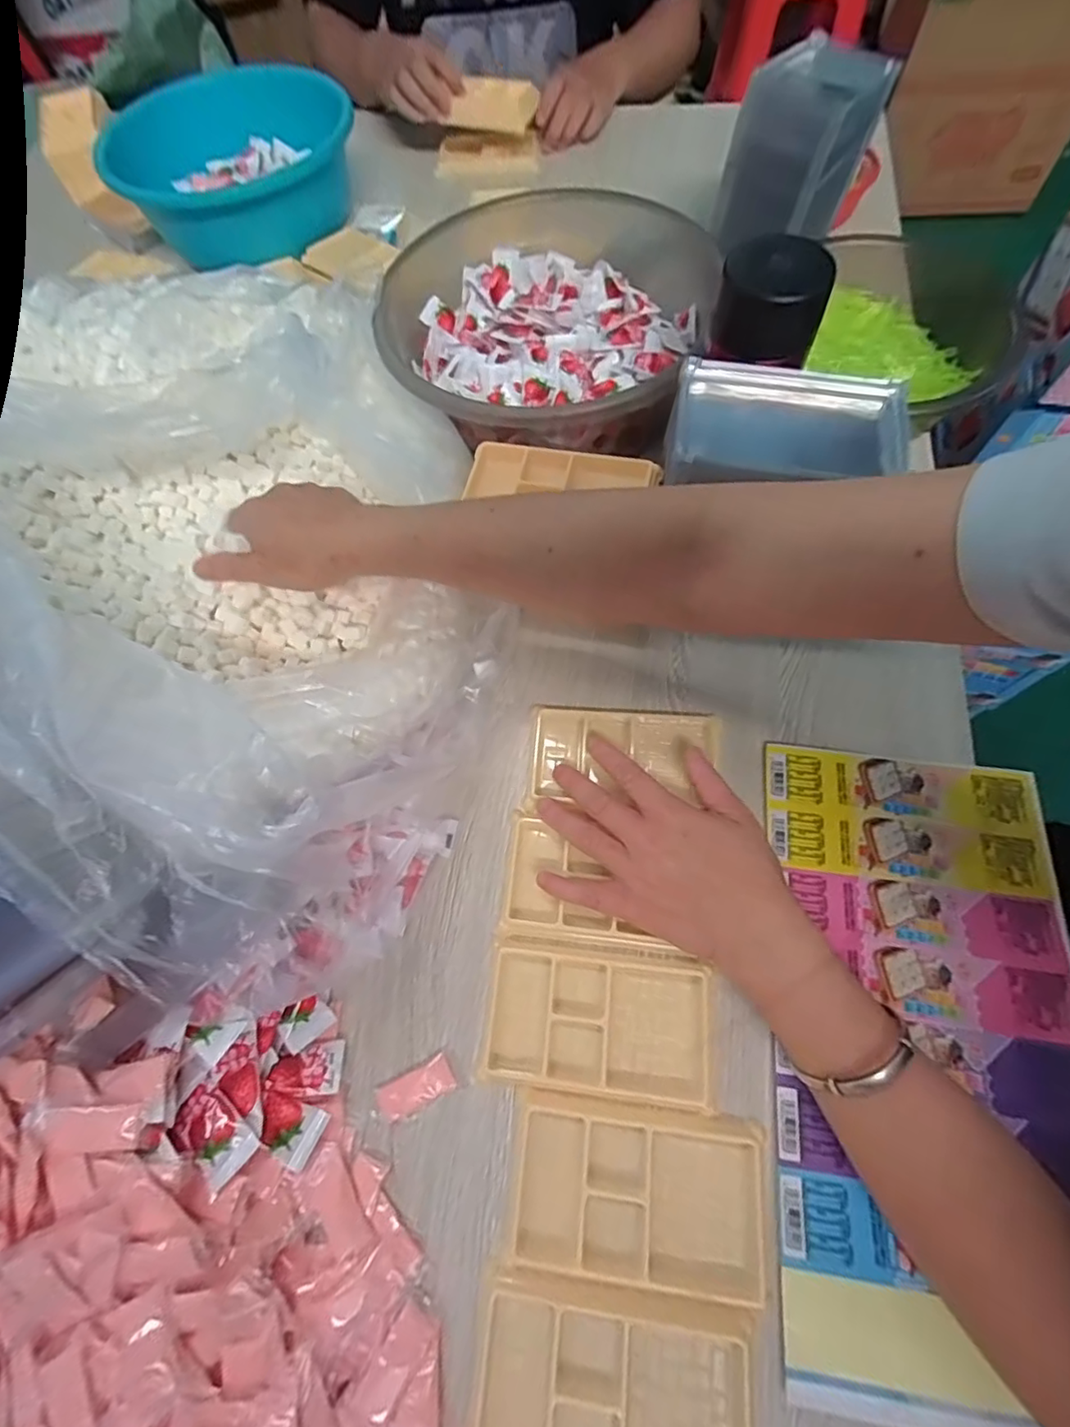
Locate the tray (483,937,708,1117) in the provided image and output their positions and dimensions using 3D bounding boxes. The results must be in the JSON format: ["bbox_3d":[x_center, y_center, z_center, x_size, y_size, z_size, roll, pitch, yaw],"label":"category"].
[{"bbox_3d":[0.037,0.183,0.339,0.133,0.011,0.078,4,66,5],"label":"tray"}]

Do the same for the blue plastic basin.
[{"bbox_3d":[-0.357,-0.666,0.697,0.250,0.096,0.250,-1,66,3],"label":"blue plastic basin"}]

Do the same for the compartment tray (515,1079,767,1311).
[{"bbox_3d":[0.055,0.251,0.300,0.126,0.012,0.076,6,66,6],"label":"compartment tray"}]

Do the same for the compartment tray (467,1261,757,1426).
[{"bbox_3d":[0.036,0.320,0.270,0.129,0.011,0.078,5,66,6],"label":"compartment tray"}]

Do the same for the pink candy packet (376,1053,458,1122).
[{"bbox_3d":[-0.068,0.217,0.329,0.043,0.007,0.021,-27,67,-9],"label":"pink candy packet"}]

